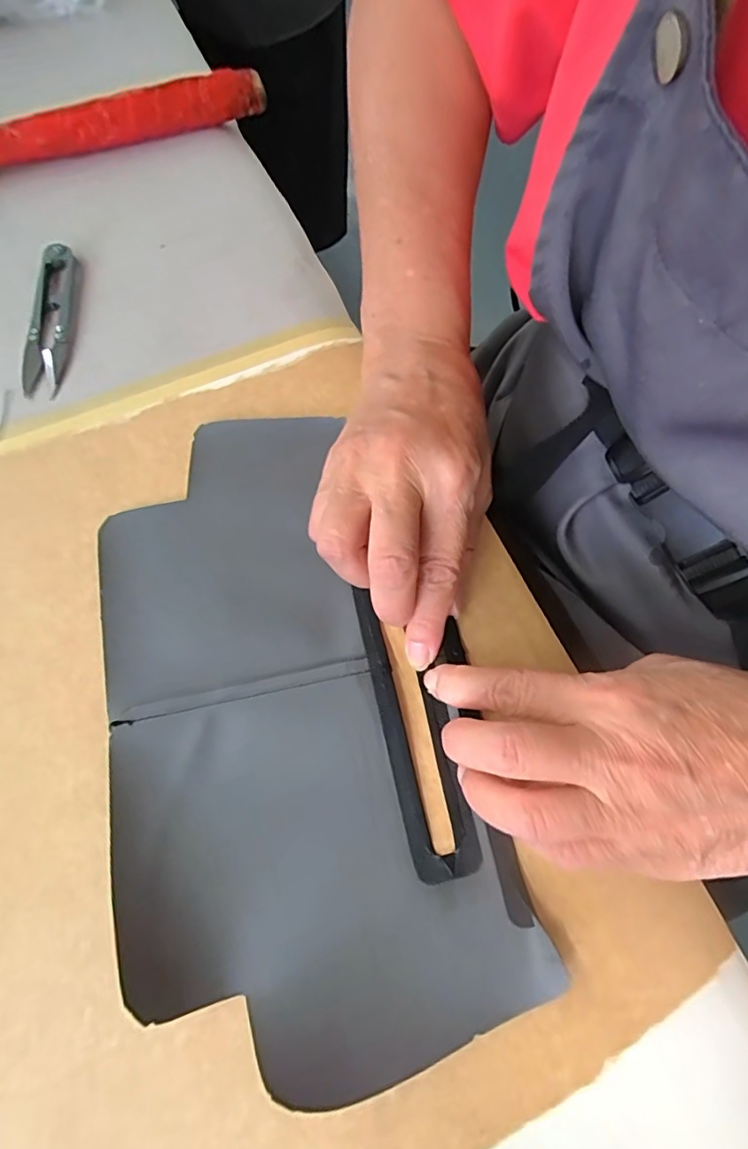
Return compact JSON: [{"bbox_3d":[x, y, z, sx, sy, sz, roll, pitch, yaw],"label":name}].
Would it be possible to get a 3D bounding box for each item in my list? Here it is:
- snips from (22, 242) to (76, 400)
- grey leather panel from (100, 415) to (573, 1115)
[{"bbox_3d":[-0.186,-0.147,0.307,0.024,0.010,0.102,-2,70,-3],"label":"snips"},{"bbox_3d":[-0.039,0.054,0.245,0.157,0.013,0.284,-13,71,-7],"label":"grey leather panel"}]

